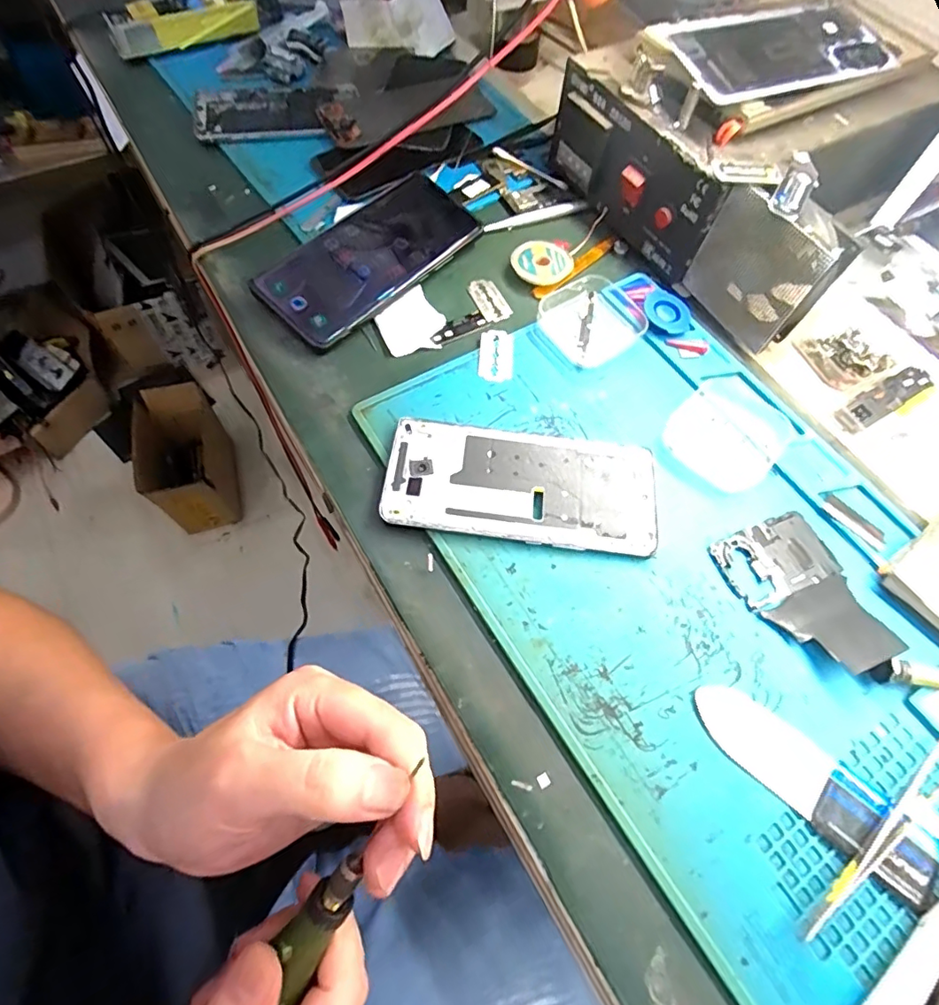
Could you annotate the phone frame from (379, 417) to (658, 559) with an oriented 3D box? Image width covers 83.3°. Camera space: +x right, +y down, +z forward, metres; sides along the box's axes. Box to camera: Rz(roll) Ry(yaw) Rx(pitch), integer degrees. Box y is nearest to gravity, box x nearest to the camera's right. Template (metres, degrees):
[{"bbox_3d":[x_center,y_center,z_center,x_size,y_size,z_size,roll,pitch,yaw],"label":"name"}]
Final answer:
[{"bbox_3d":[0.031,-0.012,0.312,0.156,0.011,0.074,7,64,2],"label":"phone frame"}]

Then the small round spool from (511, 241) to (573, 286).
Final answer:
[{"bbox_3d":[0.055,-0.182,0.398,0.043,0.008,0.042,1,64,-1],"label":"small round spool"}]

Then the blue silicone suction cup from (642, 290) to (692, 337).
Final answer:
[{"bbox_3d":[0.140,-0.134,0.376,0.033,0.009,0.039,15,65,6],"label":"blue silicone suction cup"}]

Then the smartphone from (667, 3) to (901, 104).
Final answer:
[{"bbox_3d":[0.206,-0.297,0.345,0.153,0.013,0.073,-20,66,-12],"label":"smartphone"}]

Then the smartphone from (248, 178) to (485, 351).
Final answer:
[{"bbox_3d":[-0.072,-0.184,0.389,0.169,0.013,0.080,-41,83,-17],"label":"smartphone"}]

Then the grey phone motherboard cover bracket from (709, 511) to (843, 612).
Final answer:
[{"bbox_3d":[0.174,0.032,0.300,0.063,0.004,0.043,-21,66,-11],"label":"grey phone motherboard cover bracket"}]

